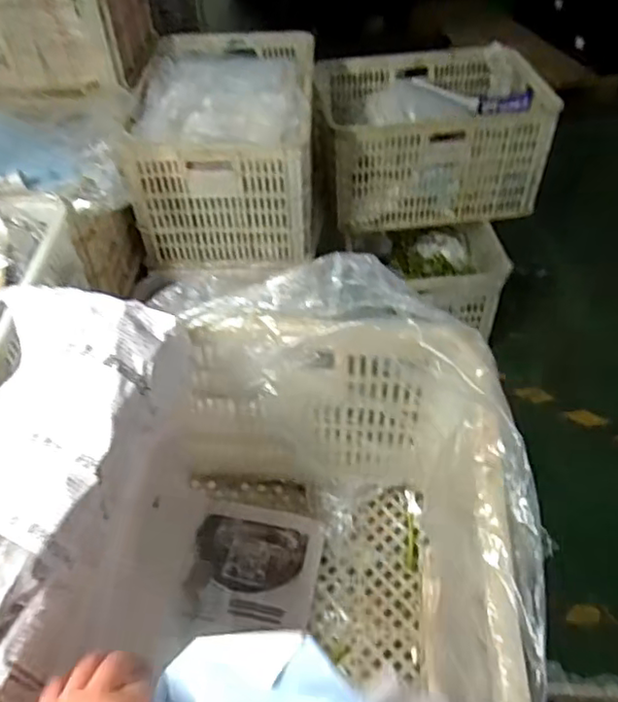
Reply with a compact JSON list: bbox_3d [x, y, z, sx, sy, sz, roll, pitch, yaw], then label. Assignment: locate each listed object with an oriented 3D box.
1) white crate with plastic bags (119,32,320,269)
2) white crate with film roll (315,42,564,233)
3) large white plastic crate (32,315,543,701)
[{"bbox_3d":[-0.192,-0.526,1.567,0.403,0.306,0.656,-1,47,2],"label":"white crate with plastic bags"},{"bbox_3d":[0.354,-0.638,1.836,0.618,0.305,0.462,-7,47,-5],"label":"white crate with film roll"},{"bbox_3d":[-0.040,0.287,0.547,0.400,0.347,0.601,5,47,7],"label":"large white plastic crate"}]

